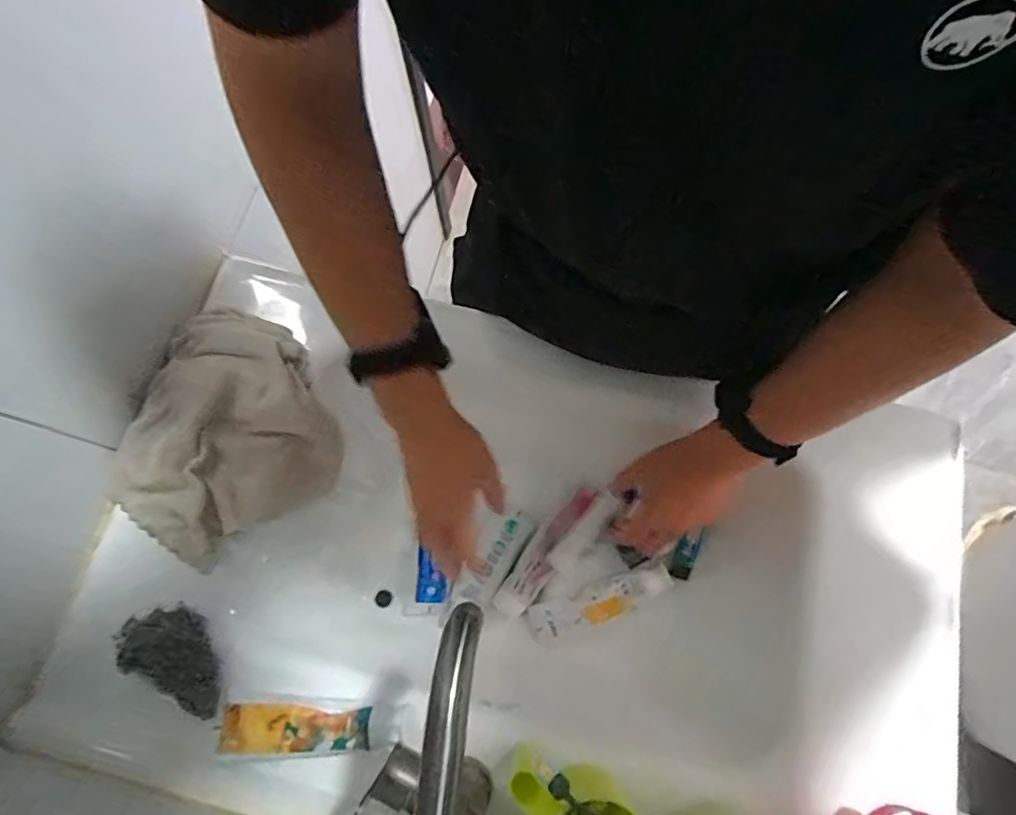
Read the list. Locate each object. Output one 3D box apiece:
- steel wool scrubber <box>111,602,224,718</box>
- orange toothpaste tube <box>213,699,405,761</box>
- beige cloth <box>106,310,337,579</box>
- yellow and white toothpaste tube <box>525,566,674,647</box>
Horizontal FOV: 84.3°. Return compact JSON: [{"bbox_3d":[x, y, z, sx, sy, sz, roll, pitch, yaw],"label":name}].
[{"bbox_3d":[-0.294,0.222,0.502,0.102,0.033,0.058,33,77,10],"label":"steel wool scrubber"},{"bbox_3d":[-0.177,0.278,0.492,0.172,0.034,0.049,-7,74,-1],"label":"orange toothpaste tube"},{"bbox_3d":[-0.281,0.034,0.587,0.179,0.093,0.245,18,75,6],"label":"beige cloth"},{"bbox_3d":[0.101,0.221,0.632,0.165,0.024,0.045,-24,74,8],"label":"yellow and white toothpaste tube"}]

